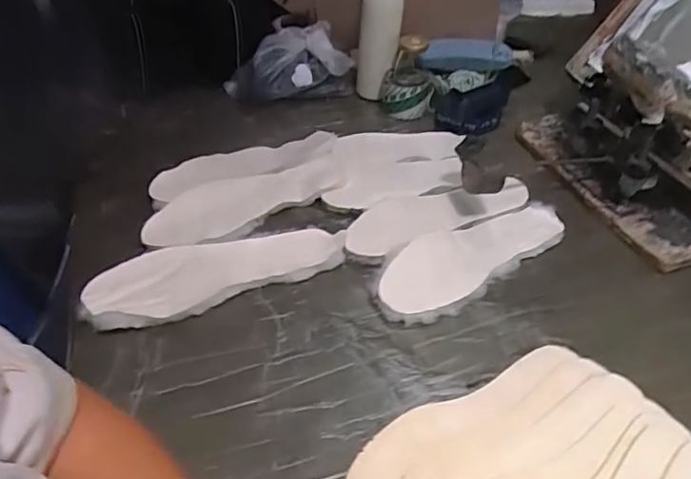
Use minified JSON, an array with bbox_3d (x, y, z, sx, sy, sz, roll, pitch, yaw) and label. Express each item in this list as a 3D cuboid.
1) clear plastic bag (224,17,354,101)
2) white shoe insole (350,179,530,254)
[{"bbox_3d":[-0.105,-0.308,0.939,0.213,0.093,0.144,-10,41,-10],"label":"clear plastic bag"},{"bbox_3d":[0.118,-0.040,0.706,0.251,0.016,0.092,-19,43,-20],"label":"white shoe insole"}]

